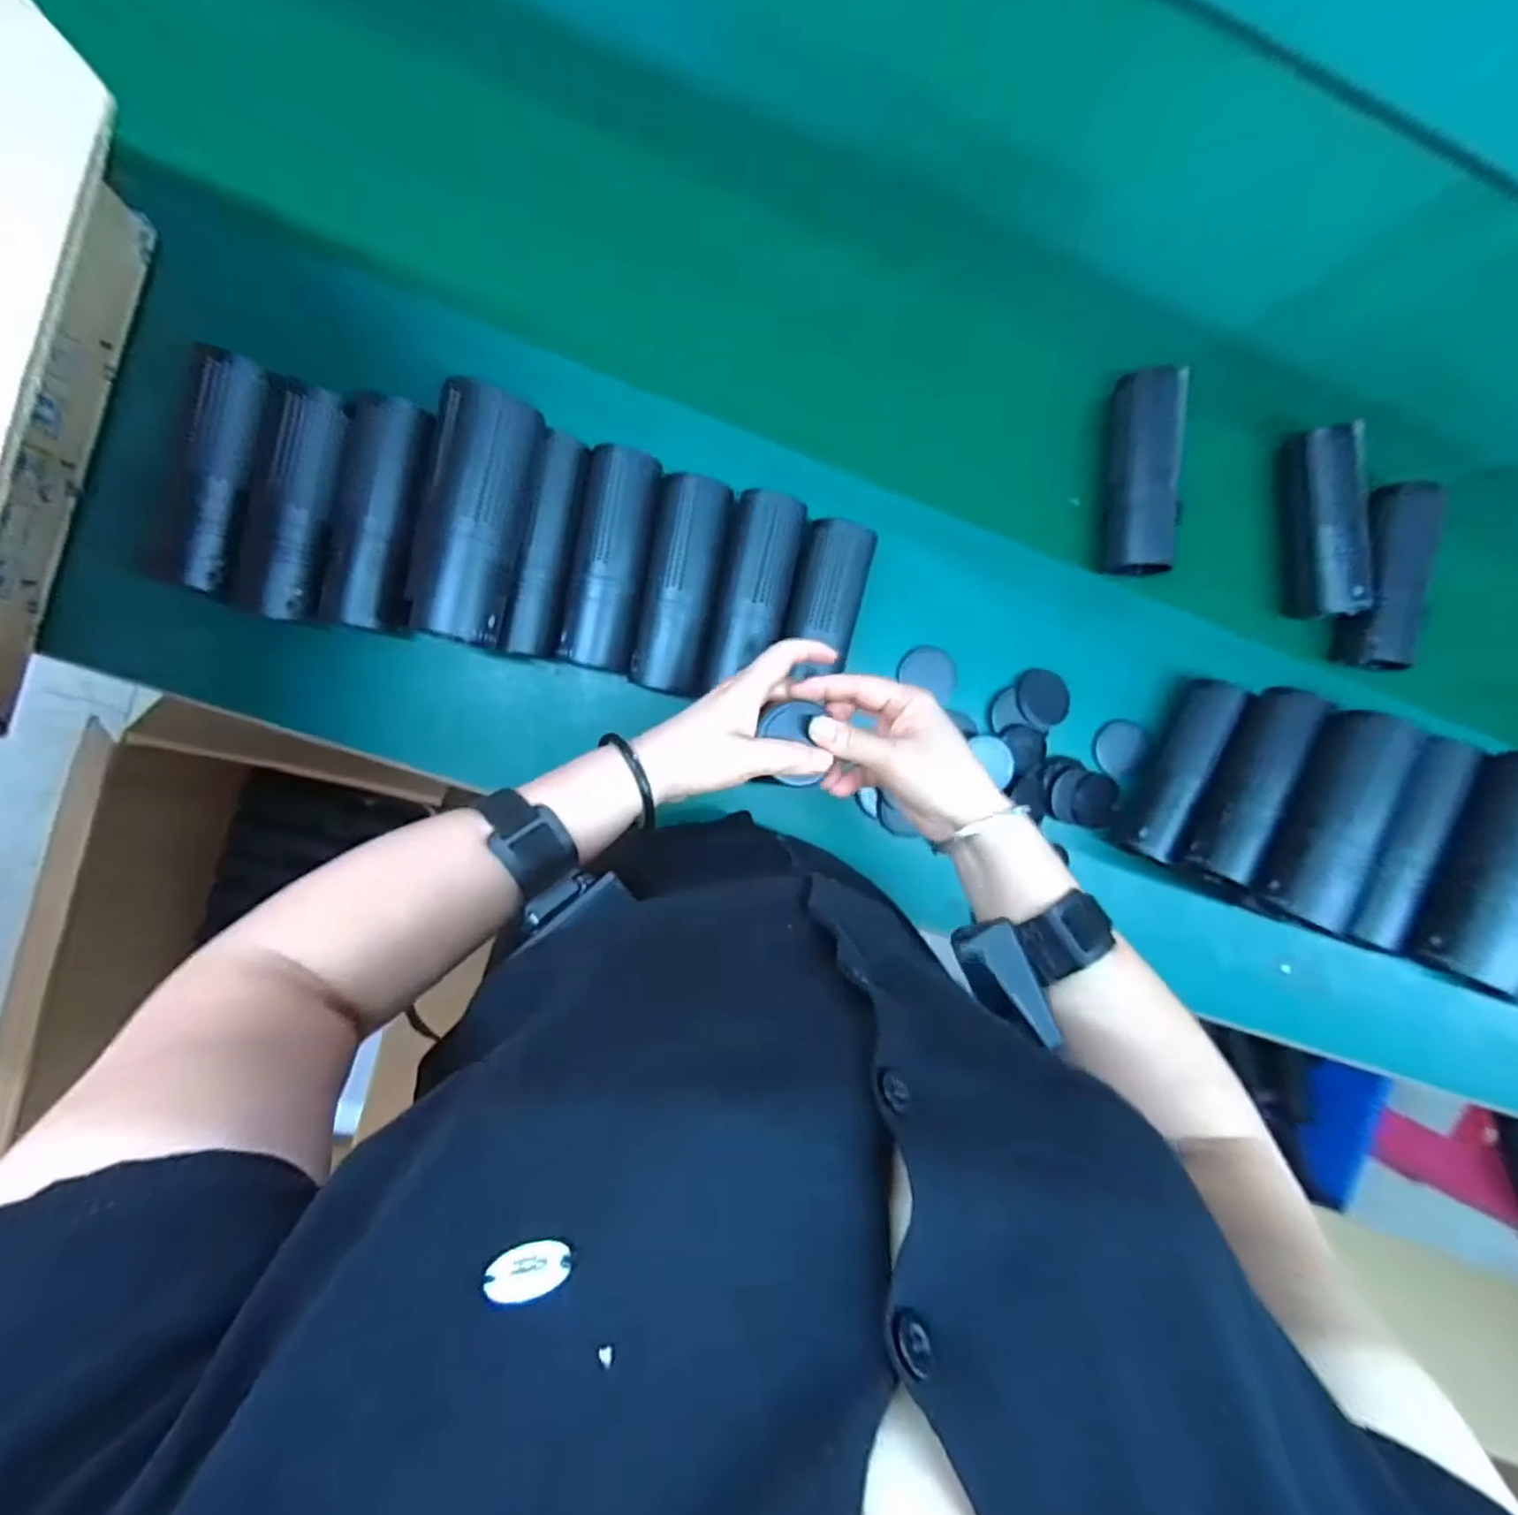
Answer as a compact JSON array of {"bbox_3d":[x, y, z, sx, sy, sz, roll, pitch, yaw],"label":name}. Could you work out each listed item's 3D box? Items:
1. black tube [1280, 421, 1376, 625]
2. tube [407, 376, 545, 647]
[{"bbox_3d":[0.508,-0.203,0.609,0.048,0.055,0.164,-14,96,-5],"label":"black tube"},{"bbox_3d":[-0.189,-0.162,0.463,0.053,0.061,0.168,12,93,-7],"label":"tube"}]

